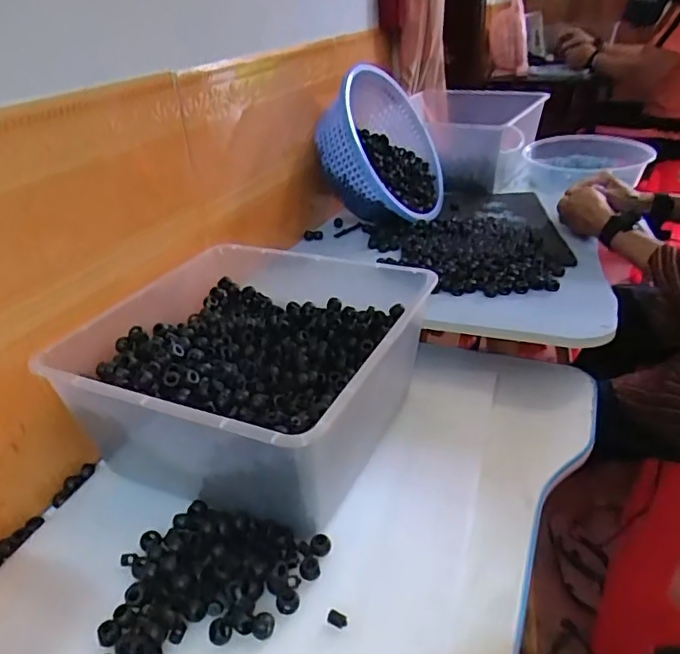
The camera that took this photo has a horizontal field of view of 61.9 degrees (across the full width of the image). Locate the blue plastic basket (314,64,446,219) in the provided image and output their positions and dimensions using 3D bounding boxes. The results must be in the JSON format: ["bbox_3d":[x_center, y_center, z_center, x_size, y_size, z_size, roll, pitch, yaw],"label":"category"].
[{"bbox_3d":[0.075,-0.299,1.011,0.117,0.286,0.270,-21,28,37],"label":"blue plastic basket"}]

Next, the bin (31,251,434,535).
[{"bbox_3d":[-0.084,0.041,0.604,0.306,0.141,0.327,10,33,23],"label":"bin"}]

